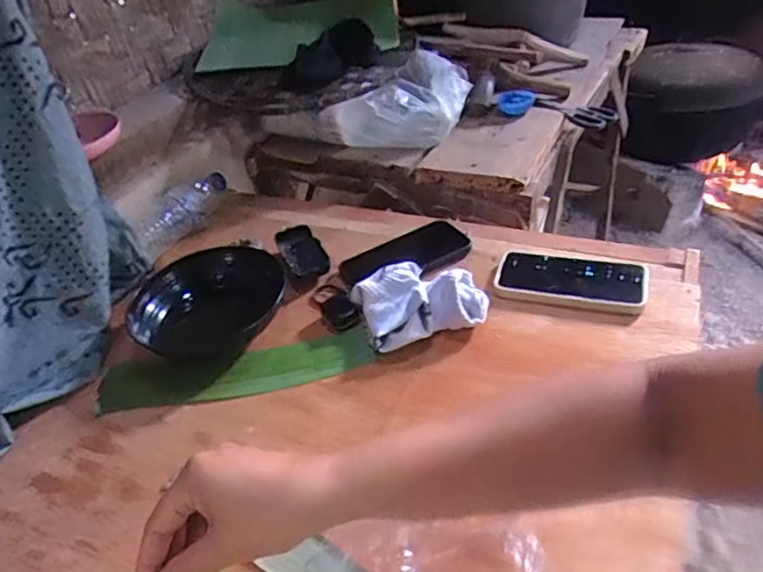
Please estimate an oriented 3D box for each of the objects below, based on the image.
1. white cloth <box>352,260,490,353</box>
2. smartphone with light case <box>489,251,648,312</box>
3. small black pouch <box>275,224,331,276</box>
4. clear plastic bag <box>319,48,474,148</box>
[{"bbox_3d":[0.045,0.016,0.675,0.143,0.048,0.110,-14,39,-8],"label":"white cloth"},{"bbox_3d":[0.224,-0.009,0.696,0.166,0.016,0.088,8,41,19],"label":"smartphone with light case"},{"bbox_3d":[-0.105,-0.048,0.790,0.053,0.028,0.089,-20,40,-15],"label":"small black pouch"},{"bbox_3d":[0.035,-0.295,0.961,0.241,0.097,0.121,-27,42,-22],"label":"clear plastic bag"}]

